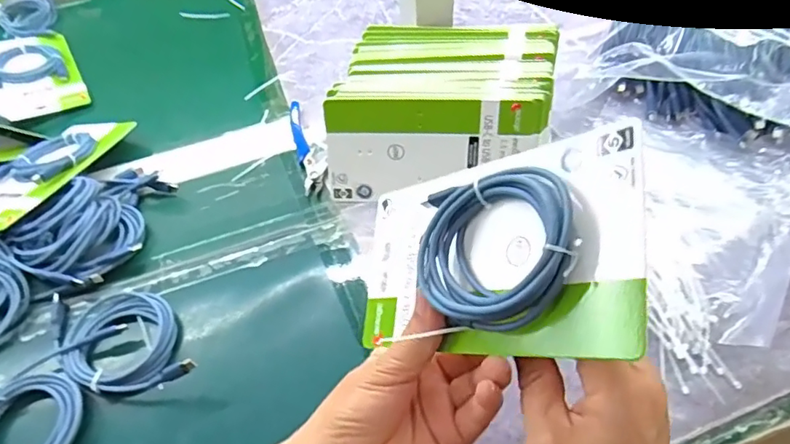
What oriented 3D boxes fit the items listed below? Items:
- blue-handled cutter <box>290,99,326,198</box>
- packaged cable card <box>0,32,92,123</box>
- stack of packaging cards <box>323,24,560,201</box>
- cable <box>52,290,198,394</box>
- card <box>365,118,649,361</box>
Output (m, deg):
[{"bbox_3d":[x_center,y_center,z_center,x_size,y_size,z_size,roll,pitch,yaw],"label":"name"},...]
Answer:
[{"bbox_3d":[-0.088,-0.078,0.561,0.036,0.014,0.124,-13,53,-7],"label":"blue-handled cutter"},{"bbox_3d":[-0.445,-0.184,0.659,0.098,0.018,0.172,-30,56,-18],"label":"packaged cable card"},{"bbox_3d":[0.043,-0.100,0.512,0.197,0.101,0.142,4,53,6],"label":"stack of packaging cards"},{"bbox_3d":[-0.219,0.091,0.426,0.088,0.031,0.131,-28,56,-17],"label":"cable"},{"bbox_3d":[0.037,0.014,0.277,0.176,0.021,0.099,-12,65,50],"label":"card"}]

